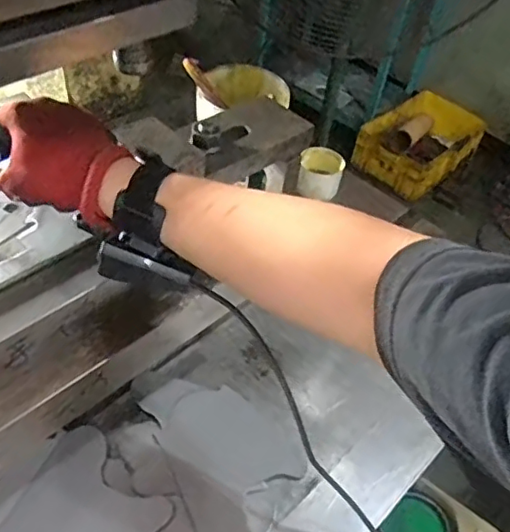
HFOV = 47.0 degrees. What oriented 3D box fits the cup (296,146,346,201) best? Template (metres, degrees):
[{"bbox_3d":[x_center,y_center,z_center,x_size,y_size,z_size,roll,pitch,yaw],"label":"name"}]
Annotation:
[{"bbox_3d":[0.097,-0.139,0.868,0.063,0.045,0.065,3,46,-3],"label":"cup"}]

